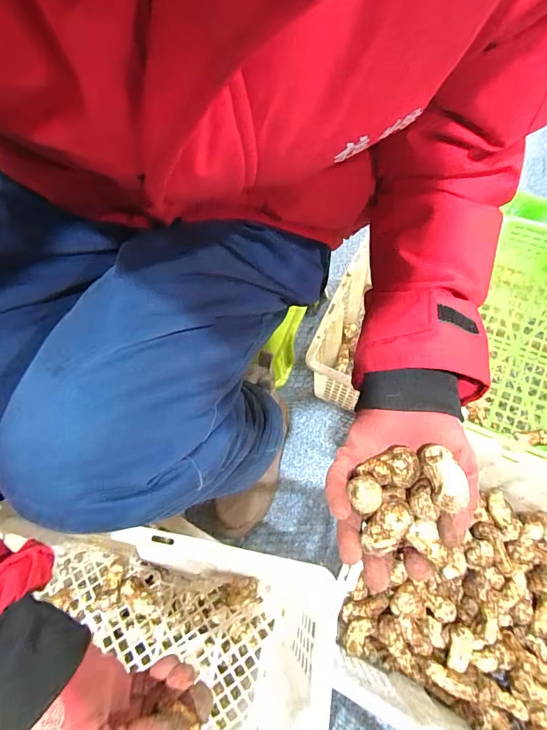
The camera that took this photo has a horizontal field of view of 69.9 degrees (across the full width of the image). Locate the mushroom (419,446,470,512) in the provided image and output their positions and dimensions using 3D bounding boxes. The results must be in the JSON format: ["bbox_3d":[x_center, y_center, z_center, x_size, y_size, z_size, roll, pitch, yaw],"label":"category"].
[{"bbox_3d":[0.115,0.078,0.270,0.017,0.025,0.040,-1,62,-4],"label":"mushroom"}]

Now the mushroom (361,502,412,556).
[{"bbox_3d":[0.079,0.114,0.274,0.021,0.039,0.022,35,28,22],"label":"mushroom"}]

